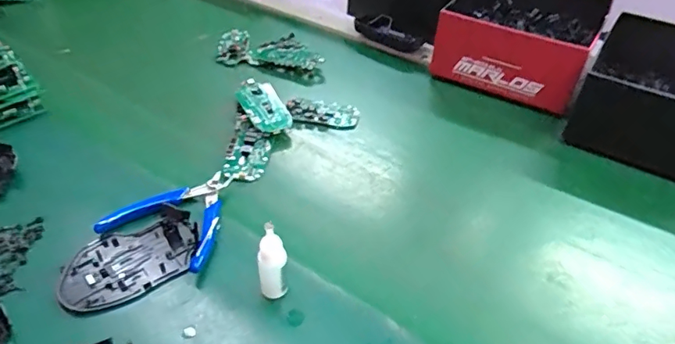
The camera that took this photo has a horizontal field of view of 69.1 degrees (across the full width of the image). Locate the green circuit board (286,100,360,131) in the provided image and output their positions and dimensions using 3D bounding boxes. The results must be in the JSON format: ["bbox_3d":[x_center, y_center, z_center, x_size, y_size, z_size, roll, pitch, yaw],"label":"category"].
[{"bbox_3d":[-0.017,-0.075,0.609,0.086,0.016,0.045,2,42,0],"label":"green circuit board"}]

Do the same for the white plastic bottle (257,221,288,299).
[{"bbox_3d":[-0.050,0.072,0.381,0.021,0.076,0.016,-5,42,-7],"label":"white plastic bottle"}]

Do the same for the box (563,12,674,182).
[{"bbox_3d":[0.409,-0.097,0.603,0.183,0.086,0.239,24,45,24],"label":"box"}]

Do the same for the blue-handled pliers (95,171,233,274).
[{"bbox_3d":[-0.164,0.041,0.457,0.107,0.016,0.124,2,42,0],"label":"blue-handled pliers"}]

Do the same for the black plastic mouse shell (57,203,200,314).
[{"bbox_3d":[-0.177,0.075,0.422,0.115,0.008,0.077,-24,48,-26],"label":"black plastic mouse shell"}]

